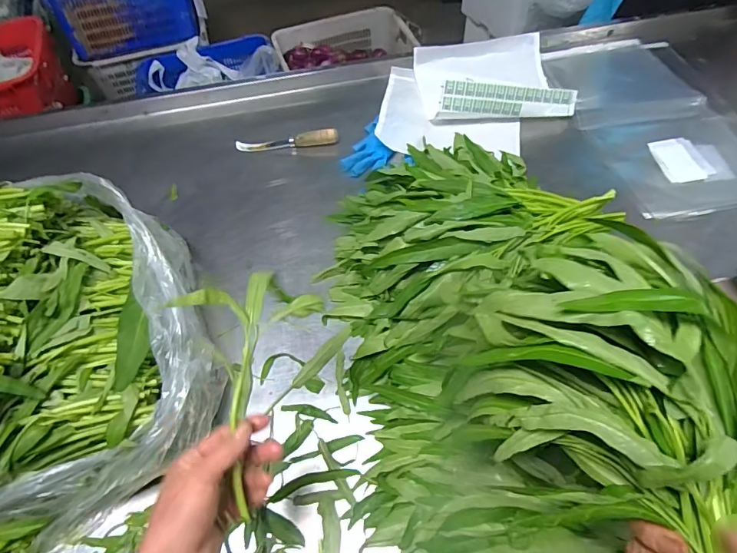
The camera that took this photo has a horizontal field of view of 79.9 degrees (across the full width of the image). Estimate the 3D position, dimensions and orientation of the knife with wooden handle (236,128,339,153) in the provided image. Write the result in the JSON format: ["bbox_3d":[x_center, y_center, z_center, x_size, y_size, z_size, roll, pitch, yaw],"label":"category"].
[{"bbox_3d":[-0.162,-0.271,0.866,0.202,0.025,0.030,-3,57,1],"label":"knife with wooden handle"}]

